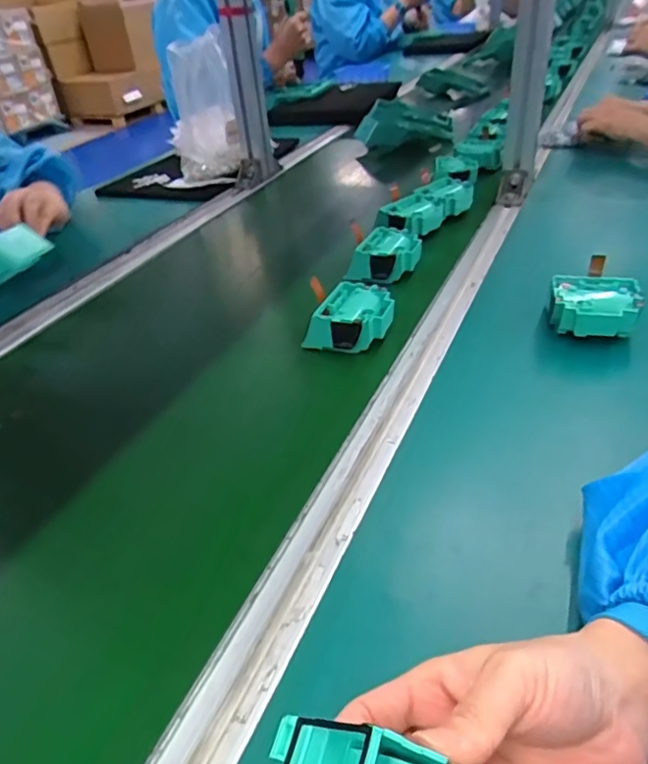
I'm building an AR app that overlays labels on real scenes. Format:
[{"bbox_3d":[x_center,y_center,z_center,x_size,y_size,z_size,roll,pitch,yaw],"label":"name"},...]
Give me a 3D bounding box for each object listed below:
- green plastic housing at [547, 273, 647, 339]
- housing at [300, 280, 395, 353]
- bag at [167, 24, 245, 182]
[{"bbox_3d":[0.247,-0.070,0.524,0.073,0.033,0.059,15,40,22],"label":"green plastic housing"},{"bbox_3d":[0.029,-0.061,0.561,0.069,0.036,0.083,21,43,28],"label":"housing"},{"bbox_3d":[-0.215,-0.473,1.012,0.114,0.226,0.145,-11,38,-10],"label":"bag"}]

